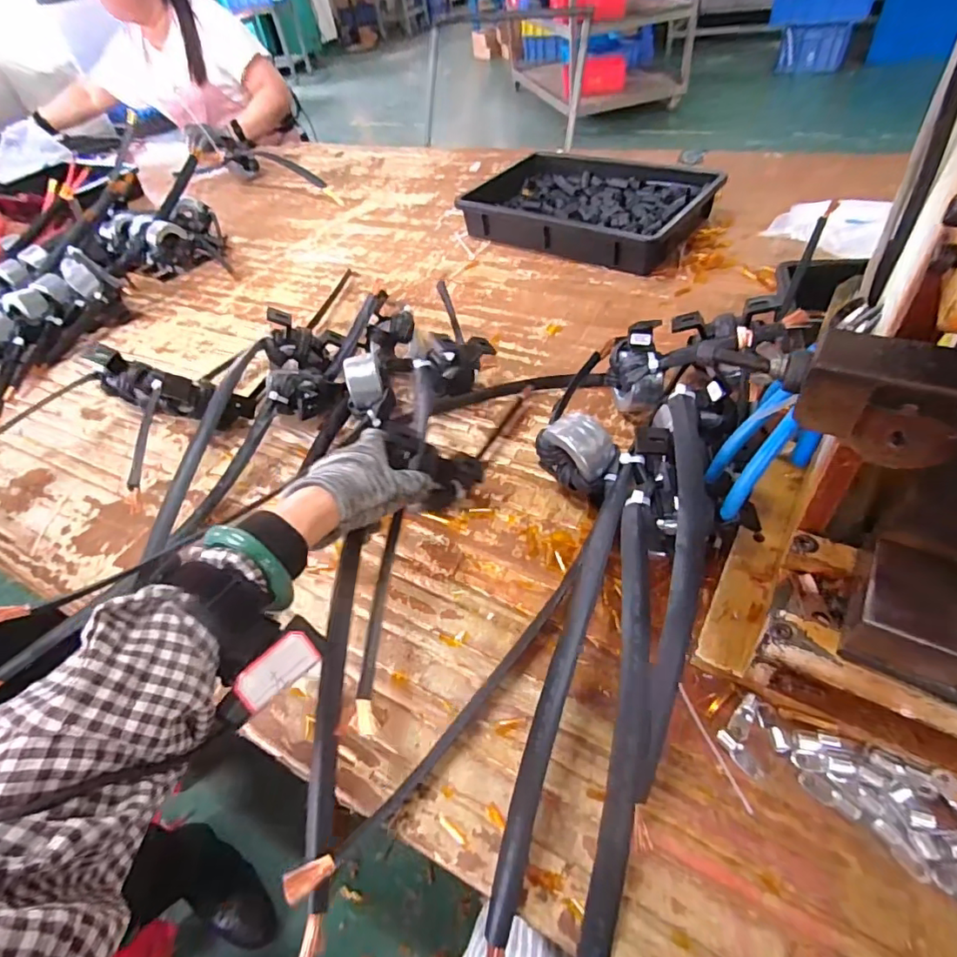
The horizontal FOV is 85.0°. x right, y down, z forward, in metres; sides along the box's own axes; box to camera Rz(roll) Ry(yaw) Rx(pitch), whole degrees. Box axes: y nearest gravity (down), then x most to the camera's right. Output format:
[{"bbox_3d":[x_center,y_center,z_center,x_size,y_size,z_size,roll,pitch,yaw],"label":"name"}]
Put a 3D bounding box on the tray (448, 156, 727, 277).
[{"bbox_3d":[0.187,-0.455,0.877,0.383,0.064,0.294,27,57,29],"label":"tray"}]

